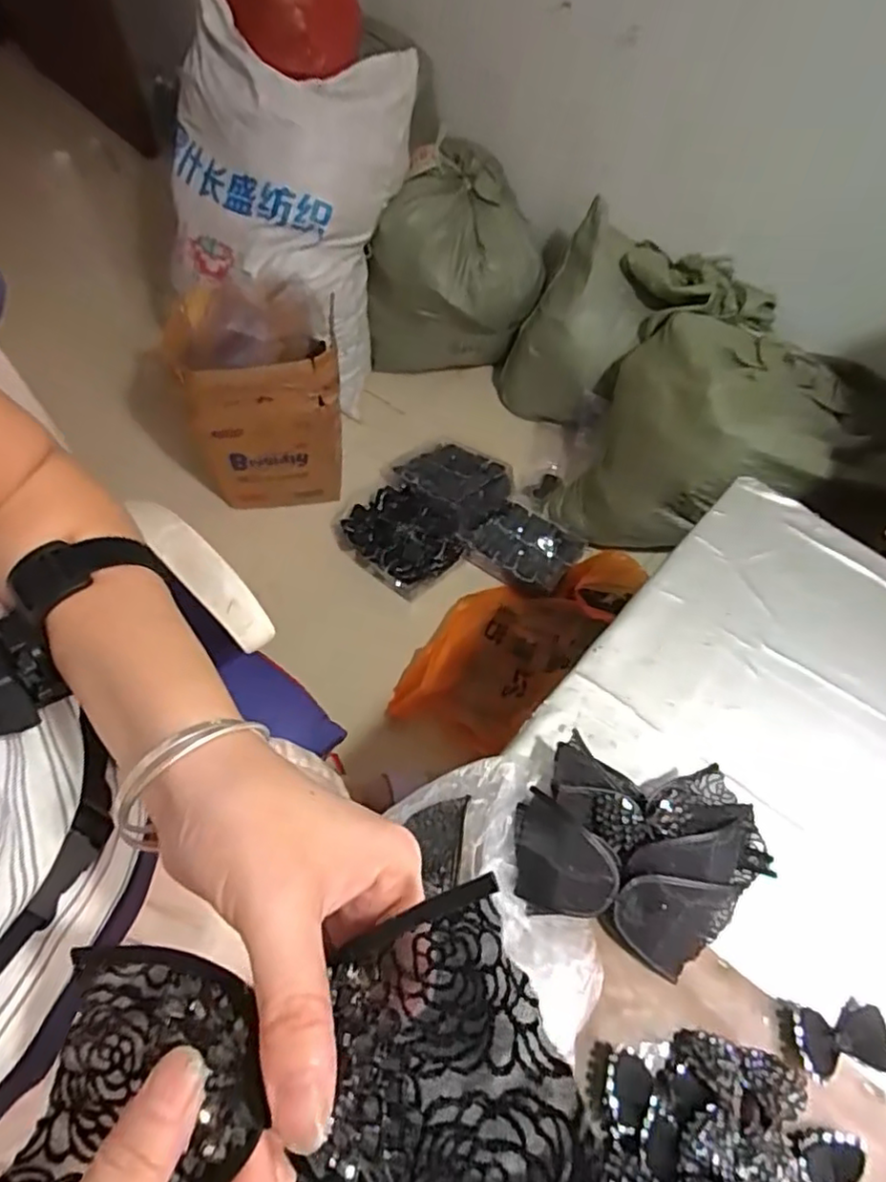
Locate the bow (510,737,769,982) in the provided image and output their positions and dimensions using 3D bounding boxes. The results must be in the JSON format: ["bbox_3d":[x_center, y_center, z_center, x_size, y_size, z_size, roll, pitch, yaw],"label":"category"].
[{"bbox_3d":[0.181,0.242,0.606,0.213,0.042,0.169,21,61,8],"label":"bow"}]

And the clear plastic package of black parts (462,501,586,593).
[{"bbox_3d":[0.198,-0.107,1.563,0.239,0.028,0.204,33,64,15],"label":"clear plastic package of black parts"}]

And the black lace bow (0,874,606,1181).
[{"bbox_3d":[-0.052,0.147,0.200,0.204,0.019,0.093,-11,58,21],"label":"black lace bow"}]

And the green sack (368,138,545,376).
[{"bbox_3d":[0.048,-0.882,1.794,0.441,0.461,0.365,14,61,4],"label":"green sack"}]

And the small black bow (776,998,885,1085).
[{"bbox_3d":[0.335,0.380,0.548,0.090,0.022,0.051,0,60,-3],"label":"small black bow"}]

